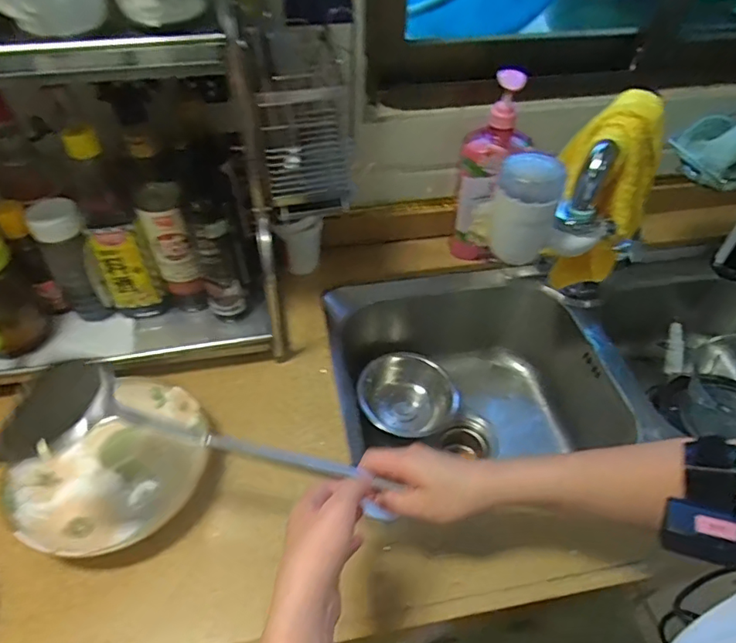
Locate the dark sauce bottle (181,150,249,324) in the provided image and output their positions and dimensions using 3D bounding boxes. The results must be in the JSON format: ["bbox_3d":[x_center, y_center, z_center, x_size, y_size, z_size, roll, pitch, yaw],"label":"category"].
[{"bbox_3d":[-0.179,-0.088,0.622,0.056,0.205,0.060,-9,46,-13],"label":"dark sauce bottle"}]

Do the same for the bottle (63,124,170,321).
[{"bbox_3d":[-0.295,-0.097,0.613,0.073,0.245,0.060,-21,49,-24],"label":"bottle"}]

